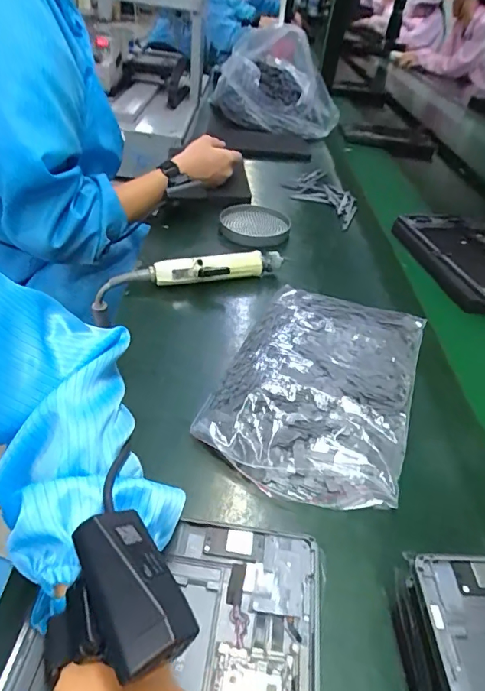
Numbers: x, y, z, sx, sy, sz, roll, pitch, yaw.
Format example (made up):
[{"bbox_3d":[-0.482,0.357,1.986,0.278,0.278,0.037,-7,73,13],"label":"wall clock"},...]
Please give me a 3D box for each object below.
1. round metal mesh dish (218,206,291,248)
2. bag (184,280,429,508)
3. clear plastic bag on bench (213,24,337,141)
[{"bbox_3d":[0.020,-0.198,0.716,0.113,0.027,0.117,5,42,-4],"label":"round metal mesh dish"},{"bbox_3d":[0.080,0.036,0.447,0.182,0.041,0.276,19,43,12],"label":"bag"},{"bbox_3d":[0.085,-0.676,1.141,0.282,0.191,0.262,-8,44,-17],"label":"clear plastic bag on bench"}]

